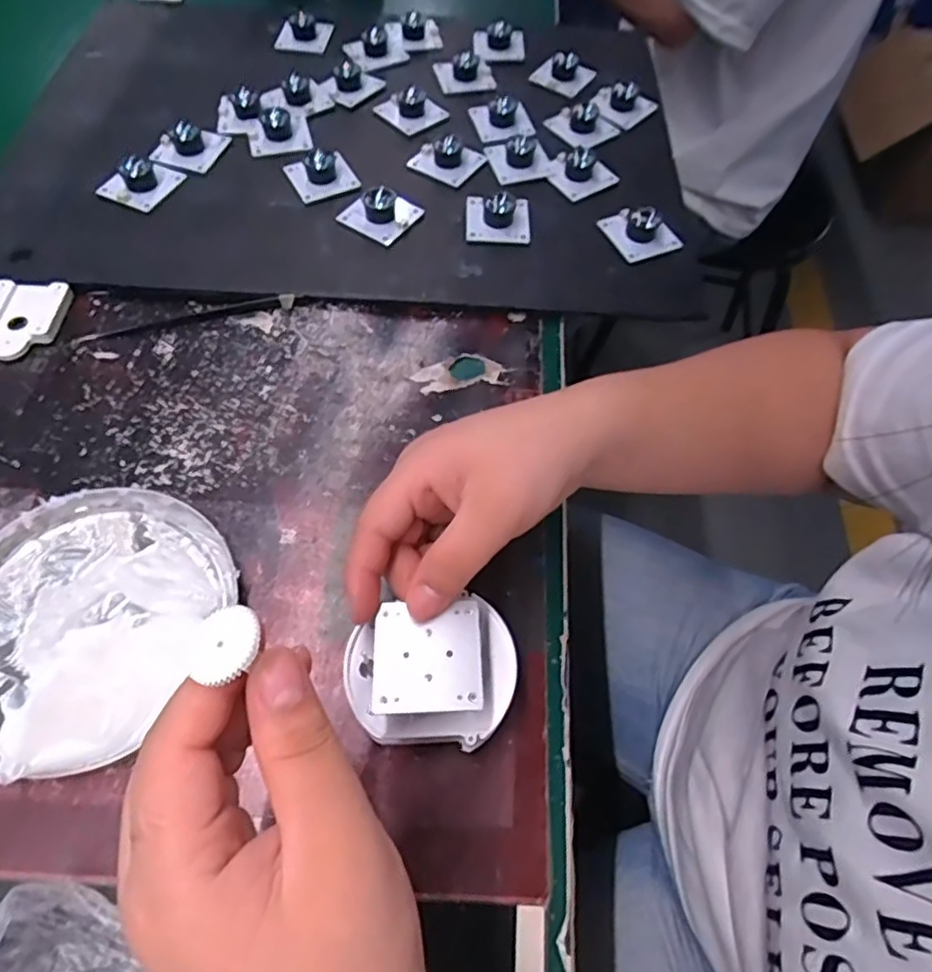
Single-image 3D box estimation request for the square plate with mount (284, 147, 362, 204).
[{"bbox_3d":[-0.101,-0.221,0.442,0.040,0.021,0.040,-25,64,-16],"label":"square plate with mount"}]

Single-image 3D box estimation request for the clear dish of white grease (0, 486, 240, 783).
[{"bbox_3d":[-0.174,0.055,0.283,0.117,0.028,0.126,1,60,-2],"label":"clear dish of white grease"}]

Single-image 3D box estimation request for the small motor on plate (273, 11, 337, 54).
[{"bbox_3d":[-0.138,-0.385,0.541,0.043,0.017,0.042,10,60,3],"label":"small motor on plate"}]

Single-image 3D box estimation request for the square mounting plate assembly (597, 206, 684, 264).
[{"bbox_3d":[0.118,-0.175,0.425,0.040,0.021,0.040,-20,63,-14],"label":"square mounting plate assembly"}]

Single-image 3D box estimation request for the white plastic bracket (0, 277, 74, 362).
[{"bbox_3d":[-0.265,-0.098,0.375,0.048,0.010,0.054,2,60,-2],"label":"white plastic bracket"}]

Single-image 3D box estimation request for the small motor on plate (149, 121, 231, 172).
[{"bbox_3d":[-0.200,-0.250,0.451,0.042,0.023,0.042,15,60,6],"label":"small motor on plate"}]

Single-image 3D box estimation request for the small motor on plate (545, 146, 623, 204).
[{"bbox_3d":[0.083,-0.228,0.457,0.041,0.019,0.036,-30,66,-19],"label":"small motor on plate"}]

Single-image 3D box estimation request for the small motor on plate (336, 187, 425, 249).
[{"bbox_3d":[-0.057,-0.187,0.424,0.043,0.022,0.039,30,63,14],"label":"small motor on plate"}]

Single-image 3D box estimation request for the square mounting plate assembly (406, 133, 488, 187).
[{"bbox_3d":[-0.014,-0.241,0.459,0.045,0.021,0.038,33,64,15],"label":"square mounting plate assembly"}]

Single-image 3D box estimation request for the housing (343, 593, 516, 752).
[{"bbox_3d":[-0.014,0.073,0.259,0.068,0.022,0.057,4,60,0],"label":"housing"}]

